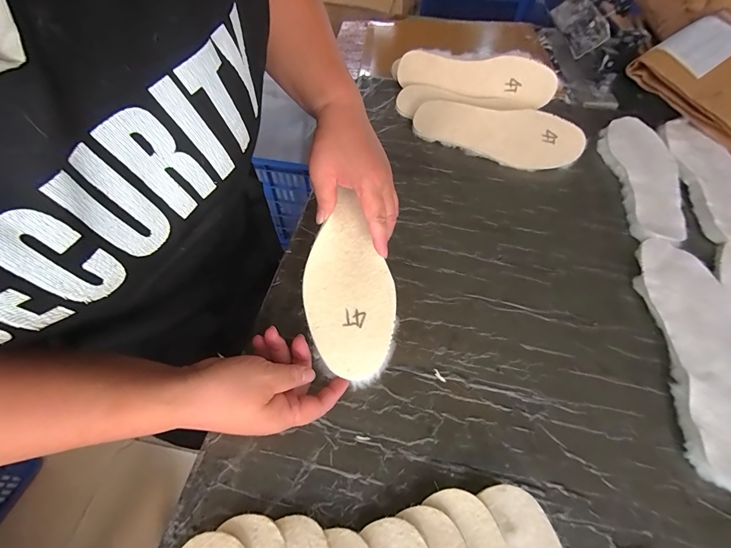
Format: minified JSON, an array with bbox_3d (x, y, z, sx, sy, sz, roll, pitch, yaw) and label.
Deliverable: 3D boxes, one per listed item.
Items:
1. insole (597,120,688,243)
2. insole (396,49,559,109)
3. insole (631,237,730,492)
[{"bbox_3d":[0.430,-0.150,0.525,0.097,0.024,0.265,7,57,3],"label":"insole"},{"bbox_3d":[0.184,-0.337,0.576,0.258,0.066,0.020,16,36,11],"label":"insole"},{"bbox_3d":[0.369,0.078,0.374,0.098,0.022,0.271,8,57,4],"label":"insole"}]

